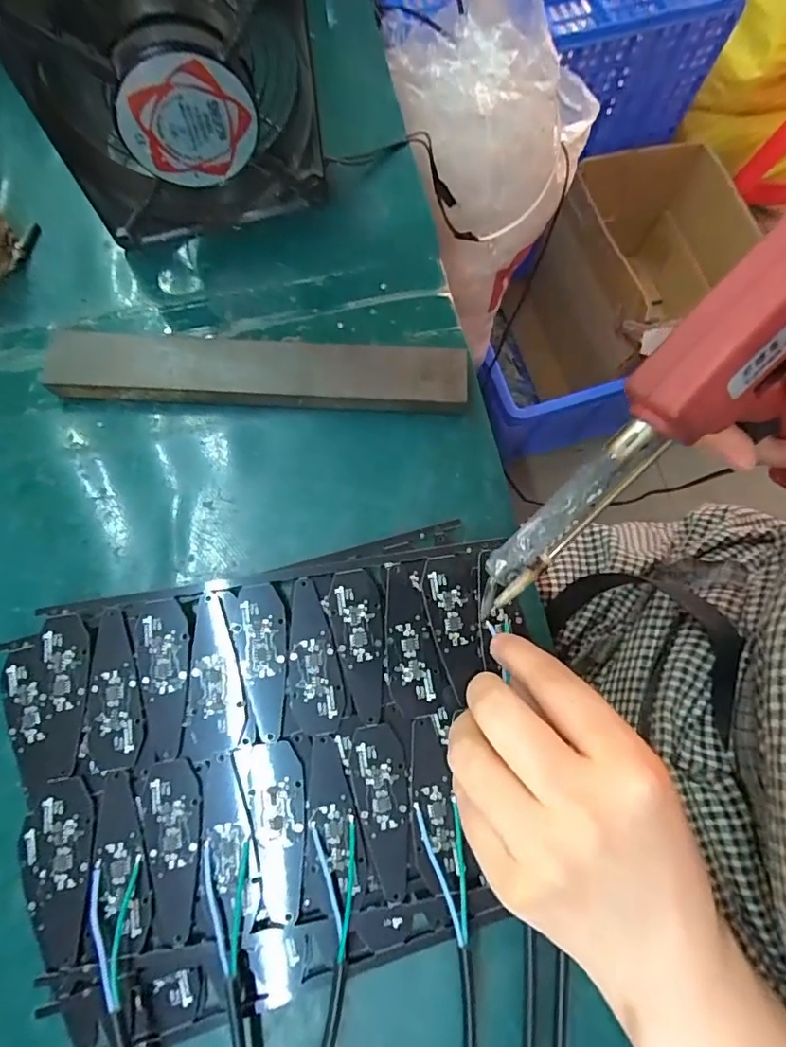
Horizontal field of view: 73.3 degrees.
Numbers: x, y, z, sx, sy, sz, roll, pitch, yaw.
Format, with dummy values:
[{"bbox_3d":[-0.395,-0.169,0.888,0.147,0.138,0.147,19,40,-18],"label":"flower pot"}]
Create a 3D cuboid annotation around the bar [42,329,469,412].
[{"bbox_3d":[-0.067,-0.077,0.271,0.205,0.017,0.032,2,75,-2],"label":"bar"}]

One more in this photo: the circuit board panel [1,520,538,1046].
[{"bbox_3d":[-0.044,0.103,0.228,0.223,0.013,0.169,-12,77,-4],"label":"circuit board panel"}]

